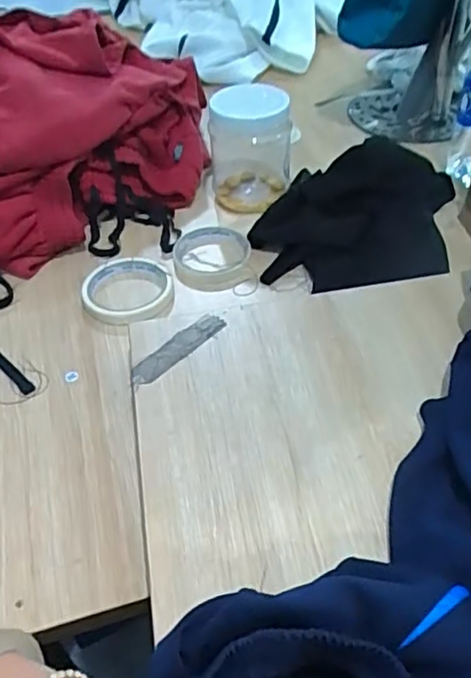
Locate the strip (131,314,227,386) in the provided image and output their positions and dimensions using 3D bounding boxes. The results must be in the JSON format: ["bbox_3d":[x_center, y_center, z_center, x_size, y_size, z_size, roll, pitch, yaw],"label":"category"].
[{"bbox_3d":[-0.050,0.009,0.545,0.024,0.004,0.099,37,57,21],"label":"strip"}]

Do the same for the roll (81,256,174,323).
[{"bbox_3d":[-0.114,-0.056,0.659,0.093,0.013,0.102,-2,46,2],"label":"roll"}]

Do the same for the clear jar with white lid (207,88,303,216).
[{"bbox_3d":[0.017,-0.228,0.742,0.092,0.124,0.087,-2,46,2],"label":"clear jar with white lid"}]

